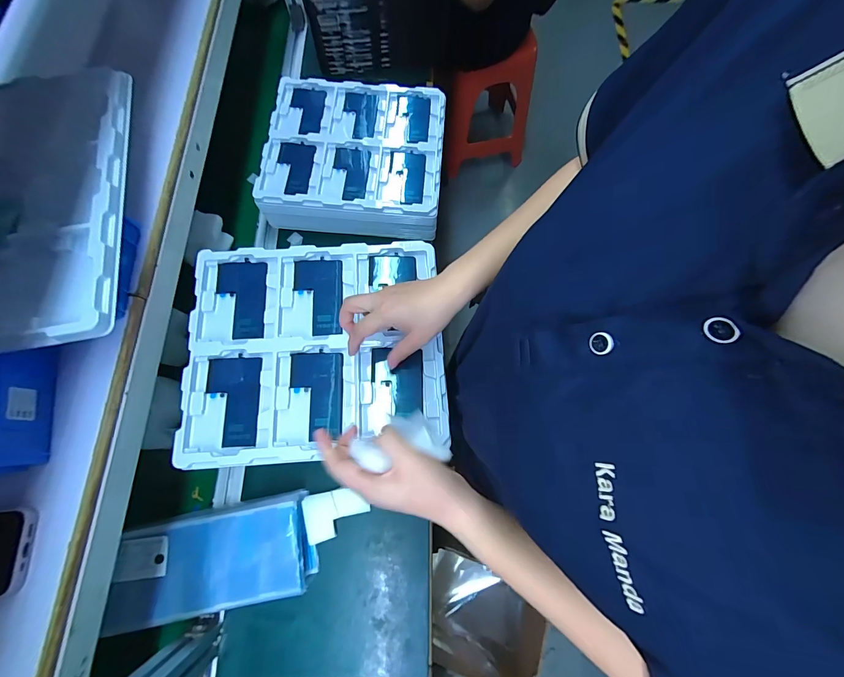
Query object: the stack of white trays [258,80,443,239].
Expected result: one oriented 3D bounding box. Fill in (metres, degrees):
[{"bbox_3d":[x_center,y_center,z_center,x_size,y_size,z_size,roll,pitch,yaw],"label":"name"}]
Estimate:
[{"bbox_3d":[-0.124,-0.351,0.693,0.318,0.085,0.279,4,73,2],"label":"stack of white trays"}]

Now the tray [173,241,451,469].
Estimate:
[{"bbox_3d":[-0.134,0.008,0.457,0.316,0.020,0.276,-3,73,-1],"label":"tray"}]

